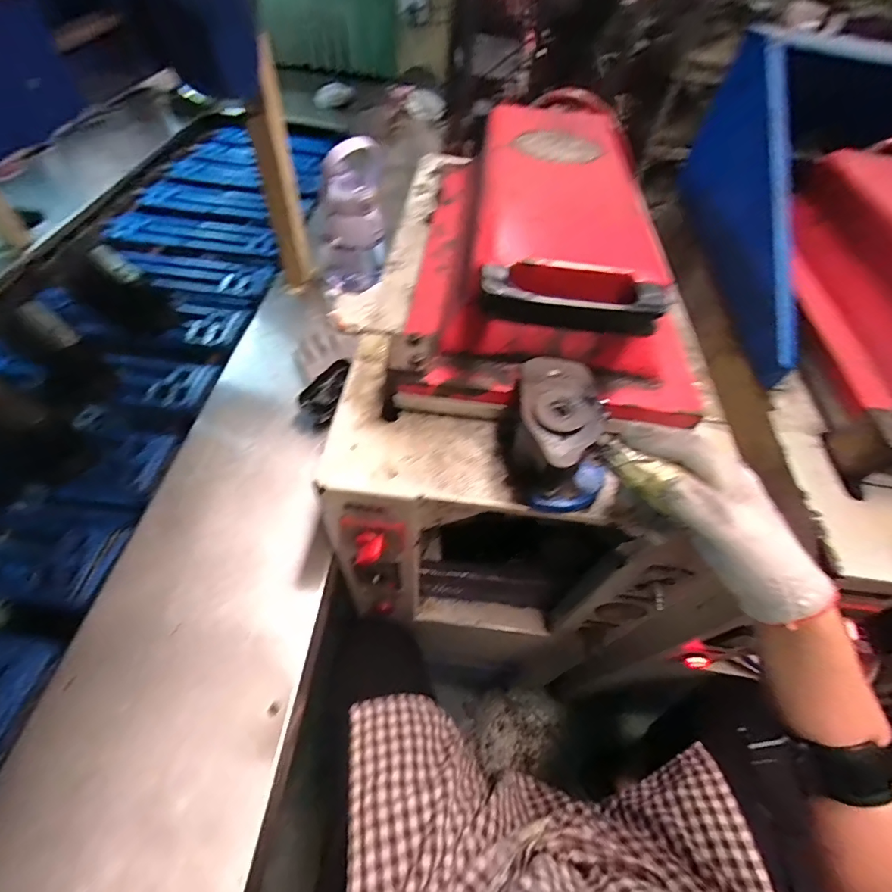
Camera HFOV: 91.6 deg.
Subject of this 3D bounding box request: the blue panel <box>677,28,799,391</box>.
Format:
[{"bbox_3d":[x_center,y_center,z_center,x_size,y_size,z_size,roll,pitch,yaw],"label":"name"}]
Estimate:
[{"bbox_3d":[0.404,-0.336,0.570,0.027,0.224,0.516,7,53,4],"label":"blue panel"}]

